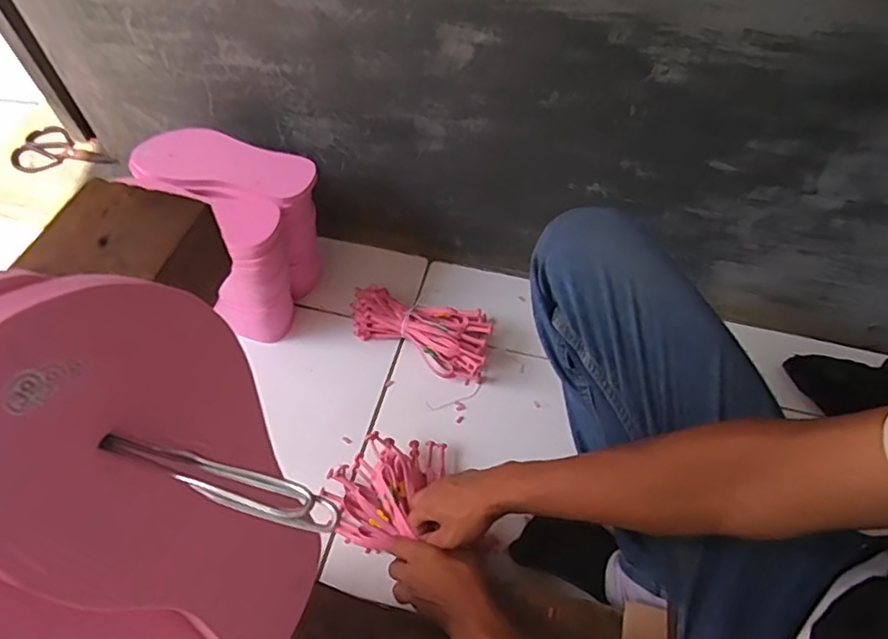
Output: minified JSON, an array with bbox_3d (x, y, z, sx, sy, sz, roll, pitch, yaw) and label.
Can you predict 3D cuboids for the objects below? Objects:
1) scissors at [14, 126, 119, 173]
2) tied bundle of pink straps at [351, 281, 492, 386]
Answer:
[{"bbox_3d":[-0.659,-0.287,0.989,0.205,0.017,0.095,16,59,12],"label":"scissors"},{"bbox_3d":[-0.039,0.016,0.822,0.205,0.054,0.099,10,58,8],"label":"tied bundle of pink straps"}]

